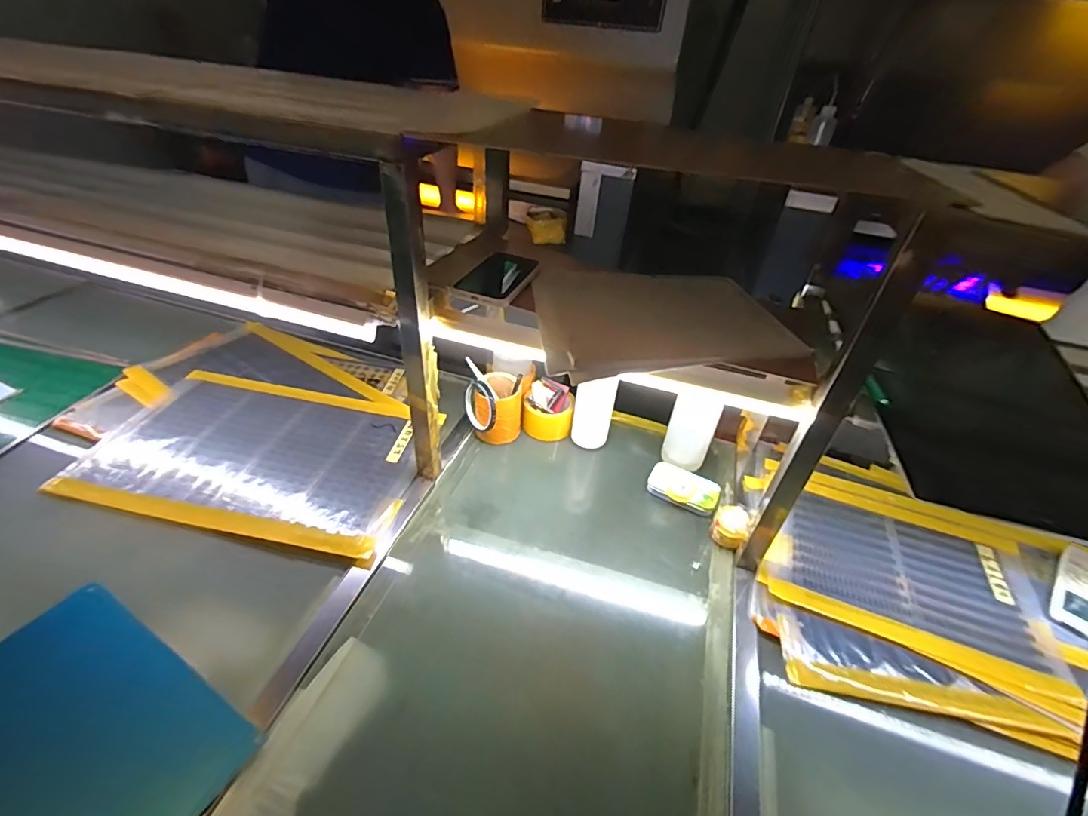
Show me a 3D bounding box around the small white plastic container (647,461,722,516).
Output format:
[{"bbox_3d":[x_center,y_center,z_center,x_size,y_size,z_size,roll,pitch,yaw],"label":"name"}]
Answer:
[{"bbox_3d":[0.237,0.133,0.829,0.114,0.026,0.064,24,42,21],"label":"small white plastic container"}]

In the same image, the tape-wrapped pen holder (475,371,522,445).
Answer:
[{"bbox_3d":[-0.083,0.001,0.880,0.087,0.118,0.086,0,39,-8],"label":"tape-wrapped pen holder"}]

